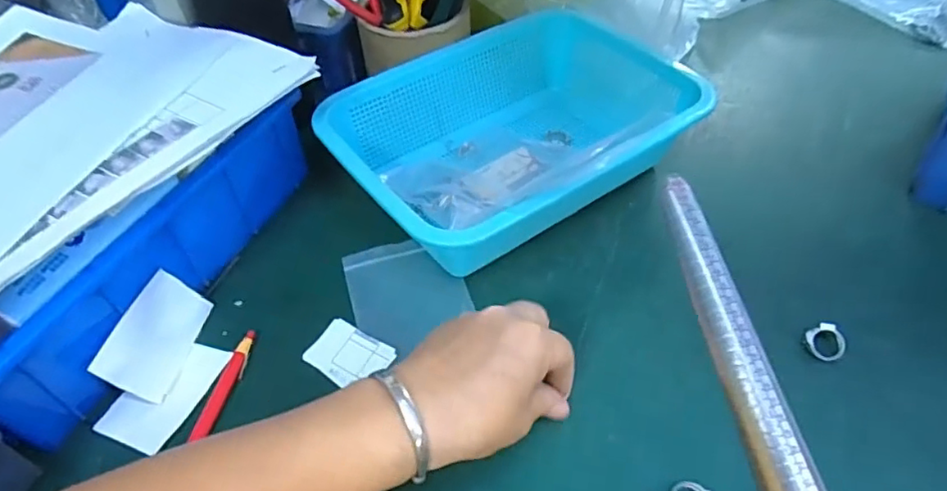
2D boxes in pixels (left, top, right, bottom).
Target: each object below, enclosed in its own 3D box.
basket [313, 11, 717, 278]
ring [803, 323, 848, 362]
[{"bbox_3d":[0.034,-0.092,0.470,0.277,0.078,0.186,-25,49,-15],"label":"basket"},{"bbox_3d":[0.222,0.059,0.369,0.023,0.012,0.021,-4,47,4],"label":"ring"}]

